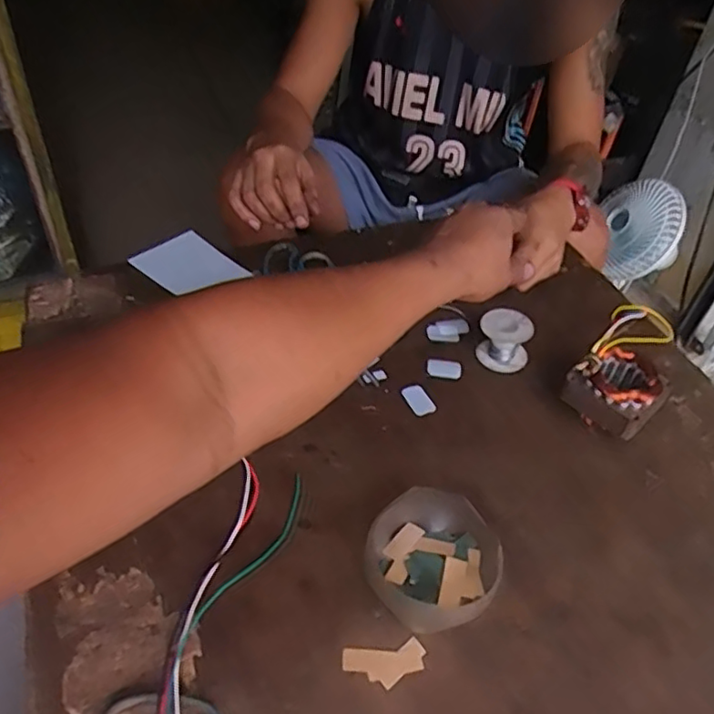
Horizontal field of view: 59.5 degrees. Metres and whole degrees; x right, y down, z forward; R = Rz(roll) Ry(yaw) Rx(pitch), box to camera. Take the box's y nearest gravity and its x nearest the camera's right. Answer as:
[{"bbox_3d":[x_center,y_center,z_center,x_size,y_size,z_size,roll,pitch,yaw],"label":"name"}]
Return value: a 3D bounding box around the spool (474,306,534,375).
[{"bbox_3d":[0.149,-0.017,0.627,0.051,0.046,0.046,17,45,11],"label":"spool"}]

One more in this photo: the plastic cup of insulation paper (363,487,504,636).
[{"bbox_3d":[0.049,0.143,0.441,0.083,0.053,0.100,-23,51,-26],"label":"plastic cup of insulation paper"}]

